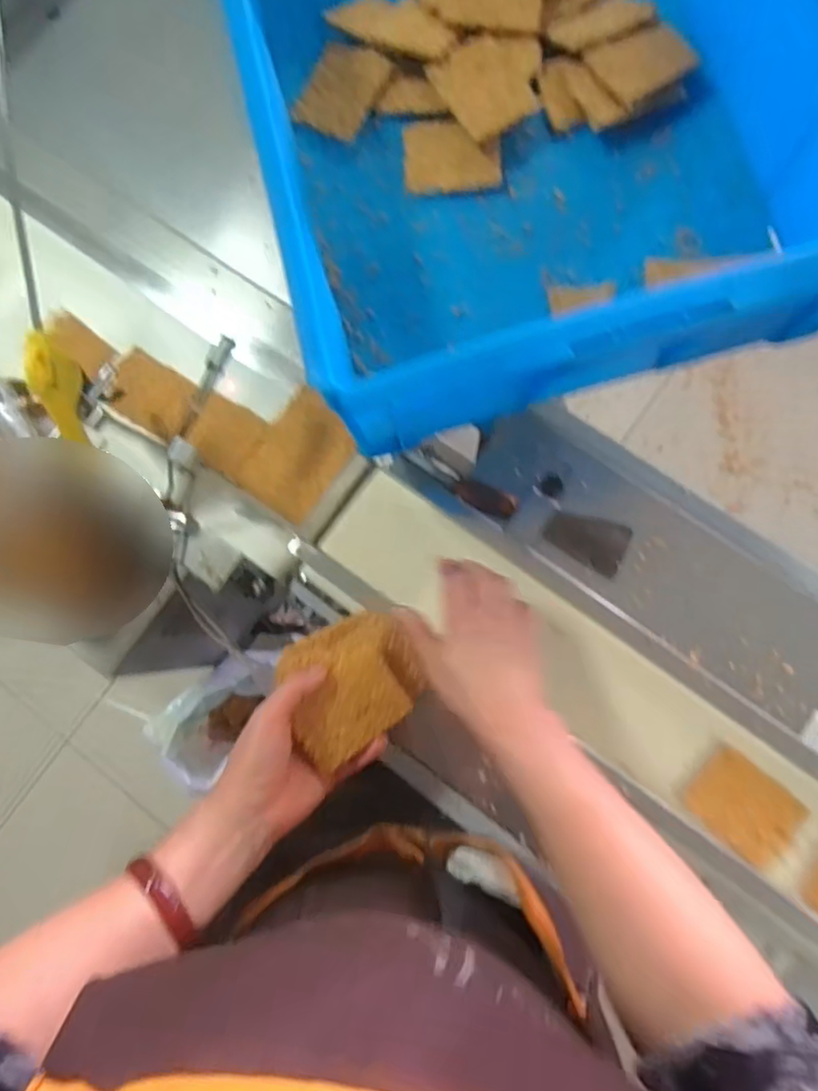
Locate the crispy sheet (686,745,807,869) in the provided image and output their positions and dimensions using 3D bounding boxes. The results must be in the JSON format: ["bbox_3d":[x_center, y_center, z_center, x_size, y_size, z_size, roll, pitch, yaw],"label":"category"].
[{"bbox_3d":[0.302,0.235,0.556,0.093,0.004,0.067,40,95,10],"label":"crispy sheet"}]

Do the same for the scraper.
[{"bbox_3d":[0.104,-0.041,0.609,0.231,0.016,0.051,25,84,8],"label":"scraper"}]

